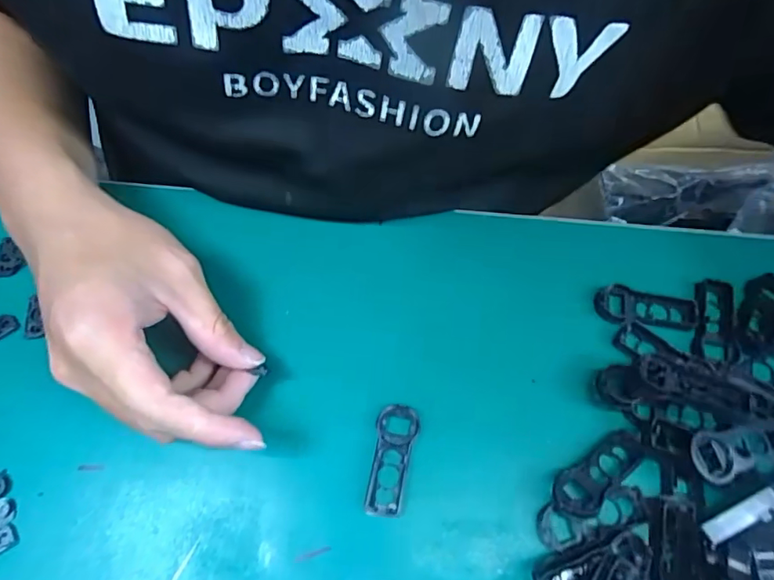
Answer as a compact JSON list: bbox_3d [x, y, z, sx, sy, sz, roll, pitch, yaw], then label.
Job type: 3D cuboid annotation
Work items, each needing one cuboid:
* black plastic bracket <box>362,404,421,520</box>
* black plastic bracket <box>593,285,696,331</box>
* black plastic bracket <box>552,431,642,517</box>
[{"bbox_3d":[0.003,0.088,0.264,0.024,0.010,0.054,4,72,13],"label":"black plastic bracket"},{"bbox_3d":[0.151,0.010,0.294,0.057,0.008,0.023,4,63,3],"label":"black plastic bracket"},{"bbox_3d":[0.107,0.091,0.255,0.053,0.010,0.021,-40,69,-17],"label":"black plastic bracket"}]

